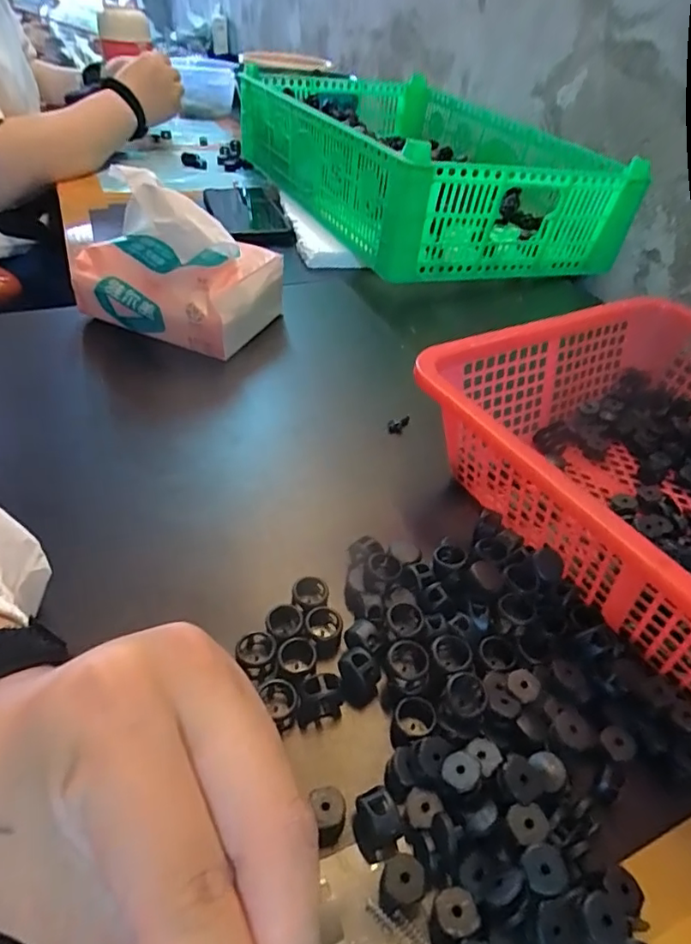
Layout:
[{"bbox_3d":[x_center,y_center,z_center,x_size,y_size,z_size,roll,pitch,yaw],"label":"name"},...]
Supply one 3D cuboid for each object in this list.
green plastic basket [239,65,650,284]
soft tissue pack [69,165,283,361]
[{"bbox_3d":[0.077,-0.380,0.677,0.289,0.120,0.472,-14,46,-21],"label":"green plastic basket"},{"bbox_3d":[-0.132,-0.158,0.414,0.145,0.103,0.087,12,43,7],"label":"soft tissue pack"}]

